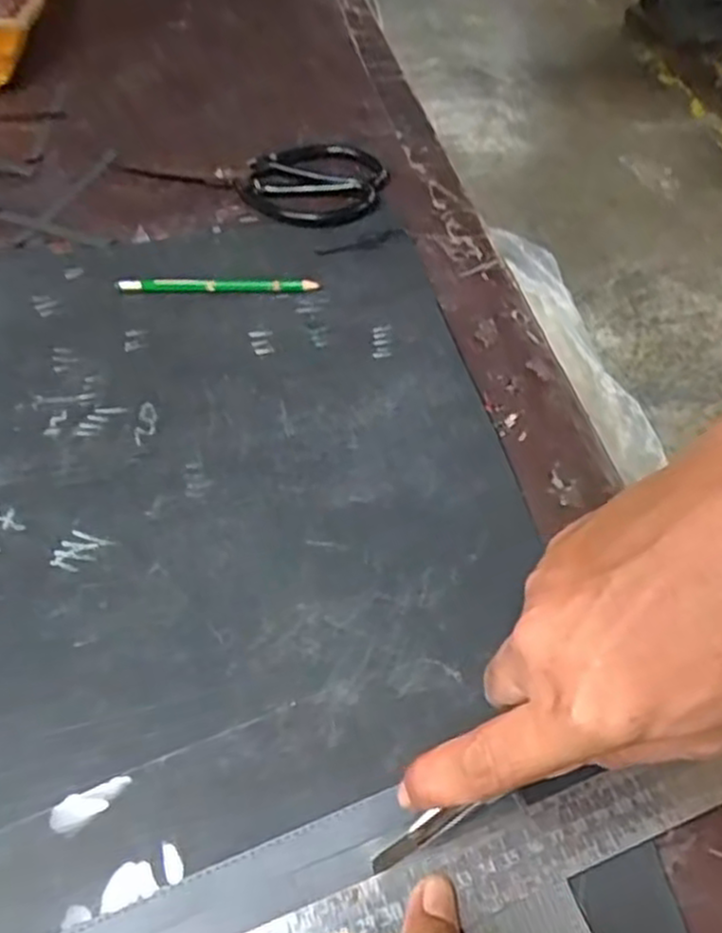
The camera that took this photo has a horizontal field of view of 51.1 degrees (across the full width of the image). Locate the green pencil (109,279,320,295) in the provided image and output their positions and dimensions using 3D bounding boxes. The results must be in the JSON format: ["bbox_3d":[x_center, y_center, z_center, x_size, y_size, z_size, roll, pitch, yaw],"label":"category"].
[{"bbox_3d":[-0.099,-0.123,0.516,0.139,0.010,0.011,3,51,5],"label":"green pencil"}]

